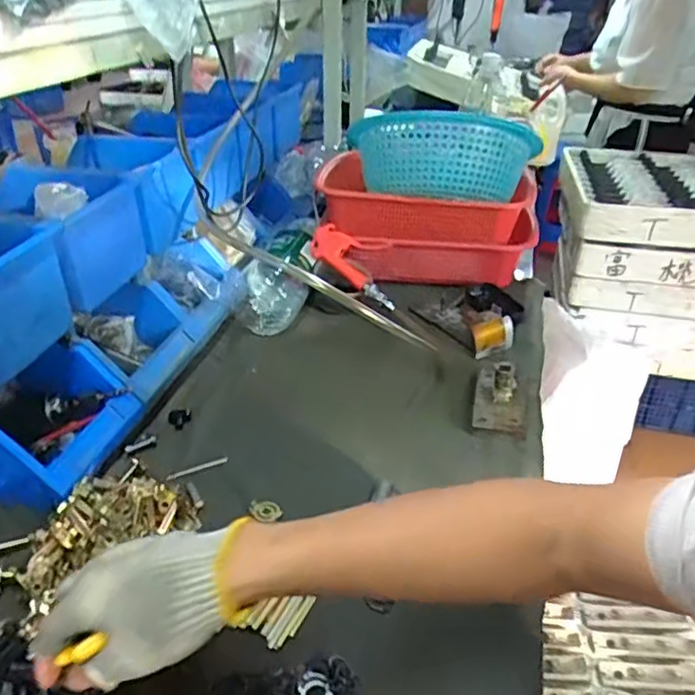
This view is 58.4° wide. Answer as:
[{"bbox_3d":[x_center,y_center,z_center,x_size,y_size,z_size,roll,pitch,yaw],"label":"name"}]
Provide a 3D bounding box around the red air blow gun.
[{"bbox_3d":[0.007,-0.128,0.957,0.066,0.029,0.190,-23,60,-32],"label":"red air blow gun"}]

